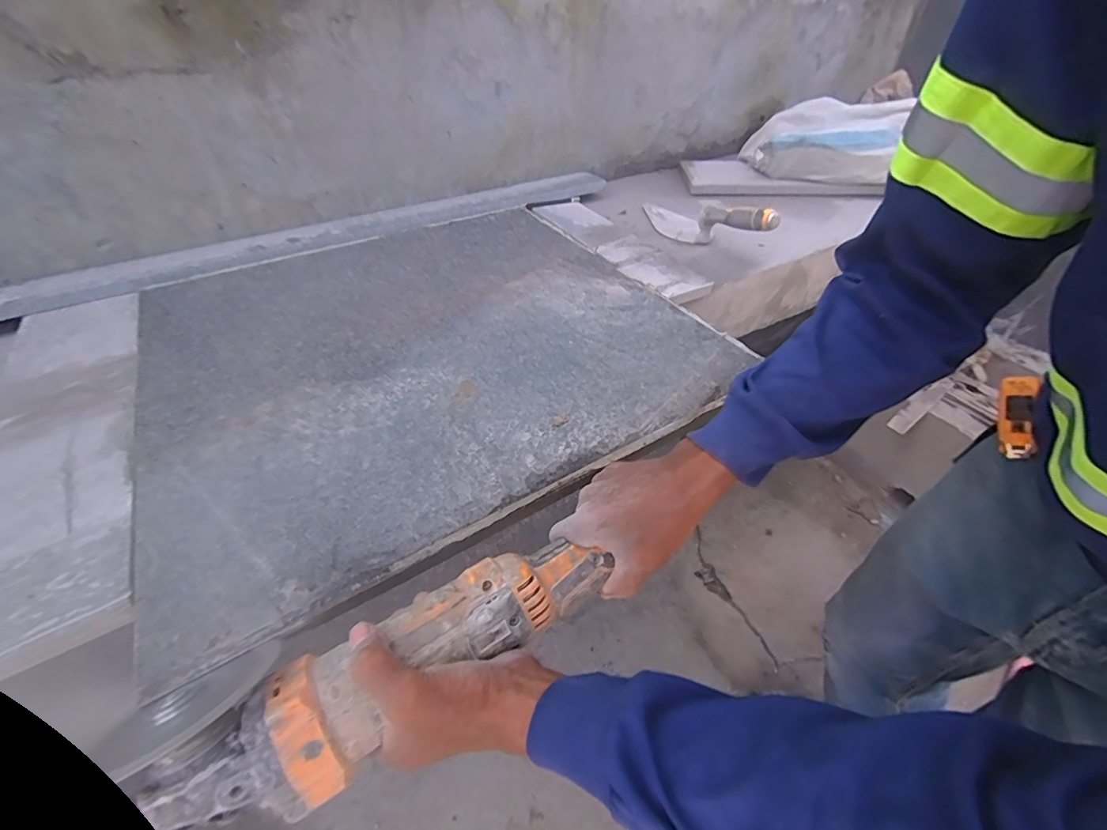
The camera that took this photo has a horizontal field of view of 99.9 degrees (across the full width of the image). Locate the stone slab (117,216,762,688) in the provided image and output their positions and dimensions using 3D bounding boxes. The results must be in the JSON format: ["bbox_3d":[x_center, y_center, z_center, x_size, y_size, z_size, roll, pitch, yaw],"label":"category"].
[{"bbox_3d":[-0.155,-0.100,0.571,0.589,0.011,0.556,-25,49,-24],"label":"stone slab"}]

